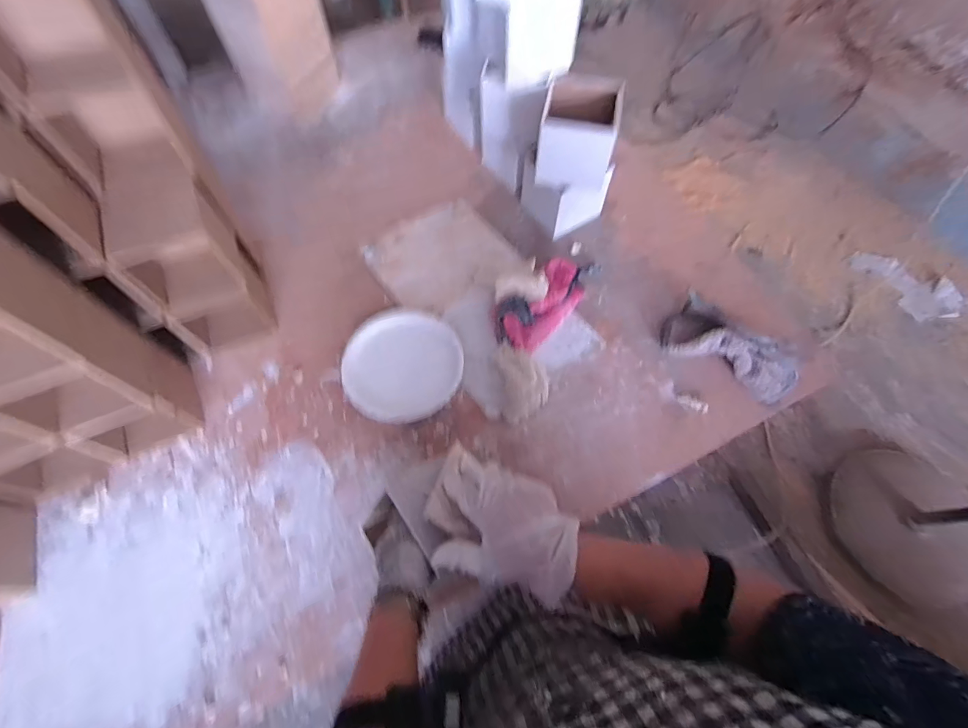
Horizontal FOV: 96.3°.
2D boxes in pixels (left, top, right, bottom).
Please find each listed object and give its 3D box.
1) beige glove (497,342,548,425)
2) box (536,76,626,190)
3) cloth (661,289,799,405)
[{"bbox_3d":[0.060,0.024,0.660,0.076,0.039,0.126,-5,65,-3],"label":"beige glove"},{"bbox_3d":[0.150,-0.368,0.698,0.114,0.103,0.119,10,65,5],"label":"box"},{"bbox_3d":[0.390,-0.024,0.686,0.204,0.052,0.120,37,70,16],"label":"cloth"}]

